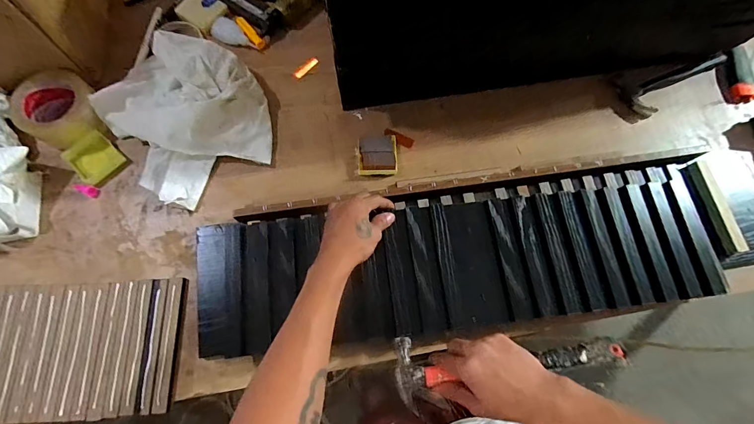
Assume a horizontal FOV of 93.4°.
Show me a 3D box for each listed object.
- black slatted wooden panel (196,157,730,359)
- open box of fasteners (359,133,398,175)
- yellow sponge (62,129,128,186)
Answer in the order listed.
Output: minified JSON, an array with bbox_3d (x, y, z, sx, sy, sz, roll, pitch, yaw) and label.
[{"bbox_3d":[0.122,0.065,0.518,0.753,0.042,0.204,-7,70,-4],"label":"black slatted wooden panel"},{"bbox_3d":[0.001,-0.099,0.585,0.061,0.017,0.074,-1,70,-1],"label":"open box of fasteners"},{"bbox_3d":[-0.454,-0.087,0.572,0.072,0.019,0.066,42,75,13],"label":"yellow sponge"}]

